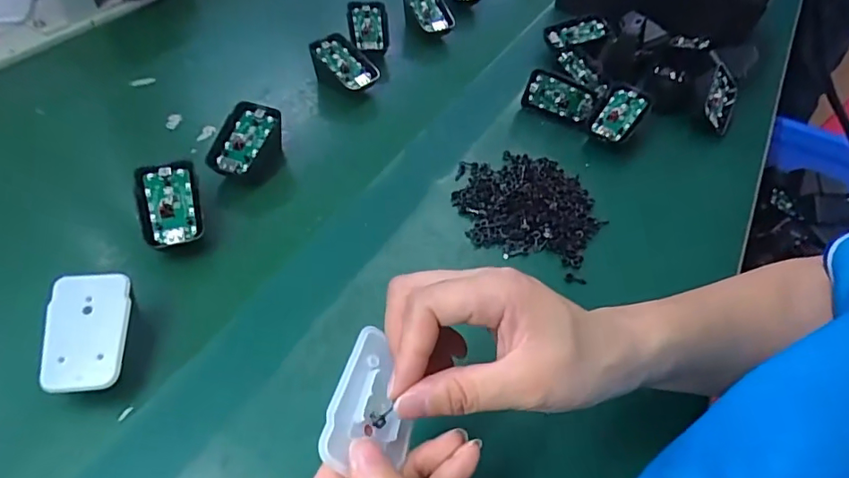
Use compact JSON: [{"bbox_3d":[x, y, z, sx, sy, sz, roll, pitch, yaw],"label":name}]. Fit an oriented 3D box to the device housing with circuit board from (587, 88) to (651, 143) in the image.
[{"bbox_3d":[0.191,-0.121,0.503,0.037,0.011,0.064,31,73,17],"label":"device housing with circuit board"}]

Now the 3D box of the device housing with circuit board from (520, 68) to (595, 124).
[{"bbox_3d":[0.133,-0.140,0.520,0.068,0.045,0.017,21,50,15],"label":"device housing with circuit board"}]

